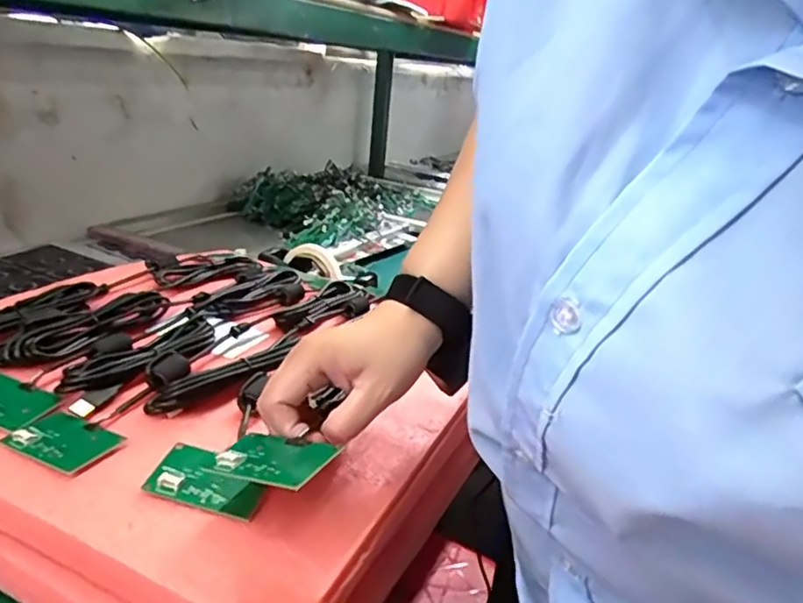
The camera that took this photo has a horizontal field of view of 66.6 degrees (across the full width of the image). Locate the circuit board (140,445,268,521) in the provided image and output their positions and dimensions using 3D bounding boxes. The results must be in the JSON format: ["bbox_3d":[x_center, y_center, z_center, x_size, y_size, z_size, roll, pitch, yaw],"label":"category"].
[{"bbox_3d":[-0.122,0.114,0.389,0.068,0.009,0.042,21,24,0],"label":"circuit board"}]

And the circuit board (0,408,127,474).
[{"bbox_3d":[-0.225,0.091,0.406,0.066,0.008,0.044,12,28,19],"label":"circuit board"}]

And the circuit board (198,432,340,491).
[{"bbox_3d":[-0.073,0.090,0.352,0.064,0.005,0.045,6,18,25],"label":"circuit board"}]

